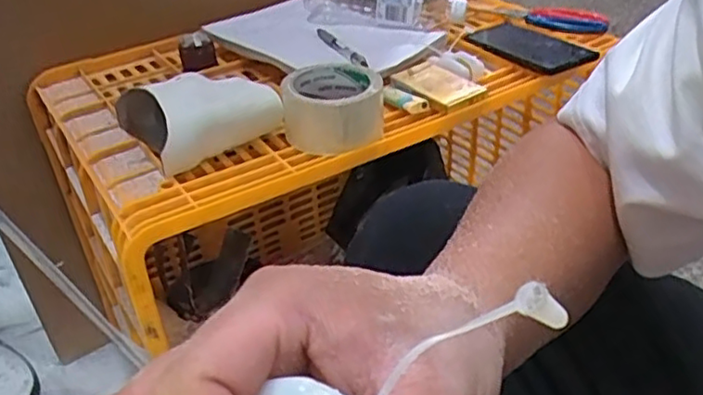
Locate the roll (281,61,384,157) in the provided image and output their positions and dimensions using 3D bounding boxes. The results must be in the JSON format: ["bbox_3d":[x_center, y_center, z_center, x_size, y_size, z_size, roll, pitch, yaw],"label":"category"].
[{"bbox_3d":[-0.020,-0.090,0.636,0.092,0.055,0.090,-3,35,2],"label":"roll"}]

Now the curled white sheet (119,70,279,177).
[{"bbox_3d":[-0.143,-0.082,0.623,0.140,0.066,0.066,-26,41,-29],"label":"curled white sheet"}]

